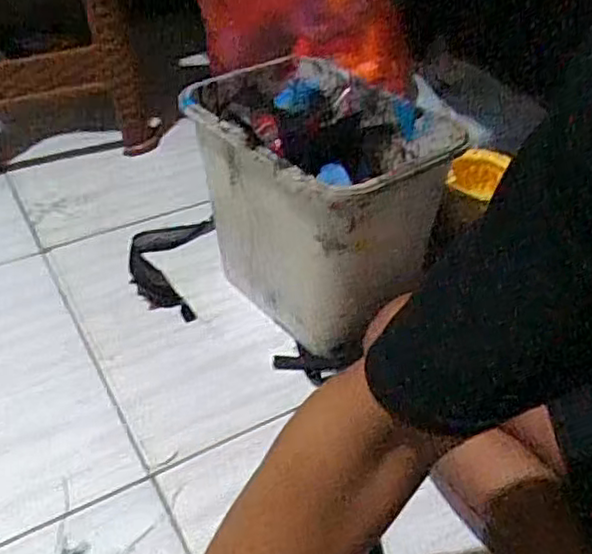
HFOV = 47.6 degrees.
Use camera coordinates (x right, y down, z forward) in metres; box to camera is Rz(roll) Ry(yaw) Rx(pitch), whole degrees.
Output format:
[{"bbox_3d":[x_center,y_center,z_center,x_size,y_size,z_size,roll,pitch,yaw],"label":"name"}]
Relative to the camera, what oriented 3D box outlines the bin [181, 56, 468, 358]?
[{"bbox_3d":[0.029,-0.074,0.774,0.209,0.256,0.261,-29,48,-30],"label":"bin"}]

